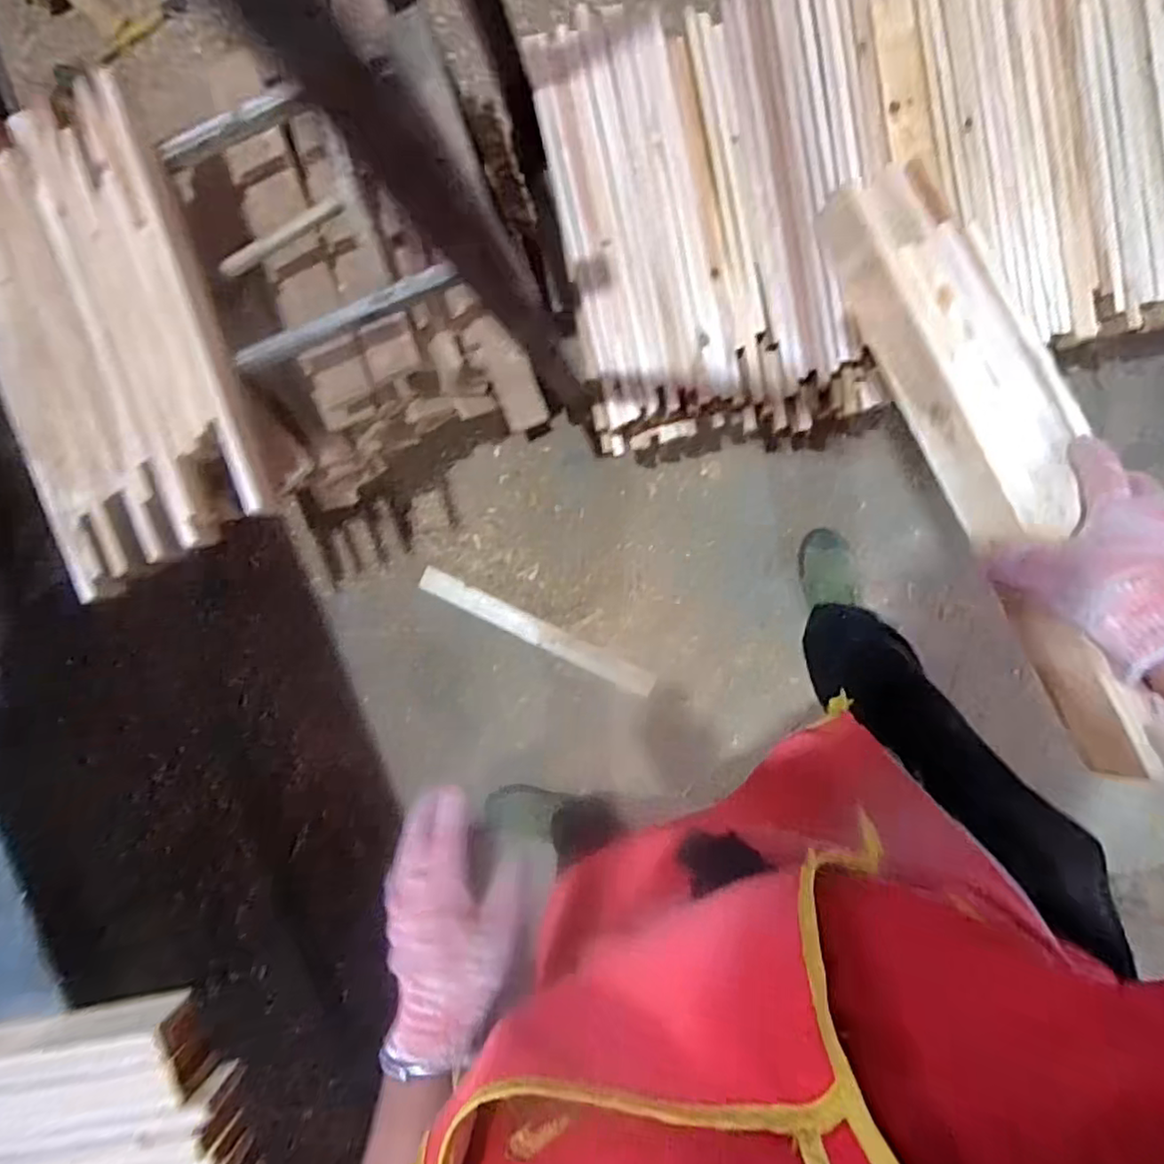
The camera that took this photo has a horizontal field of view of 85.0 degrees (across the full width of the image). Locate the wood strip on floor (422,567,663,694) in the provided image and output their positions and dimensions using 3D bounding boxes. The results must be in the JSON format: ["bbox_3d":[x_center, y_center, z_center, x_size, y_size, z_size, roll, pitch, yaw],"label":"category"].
[{"bbox_3d":[-0.088,0.100,1.264,0.500,0.015,0.046,26,97,2],"label":"wood strip on floor"}]

